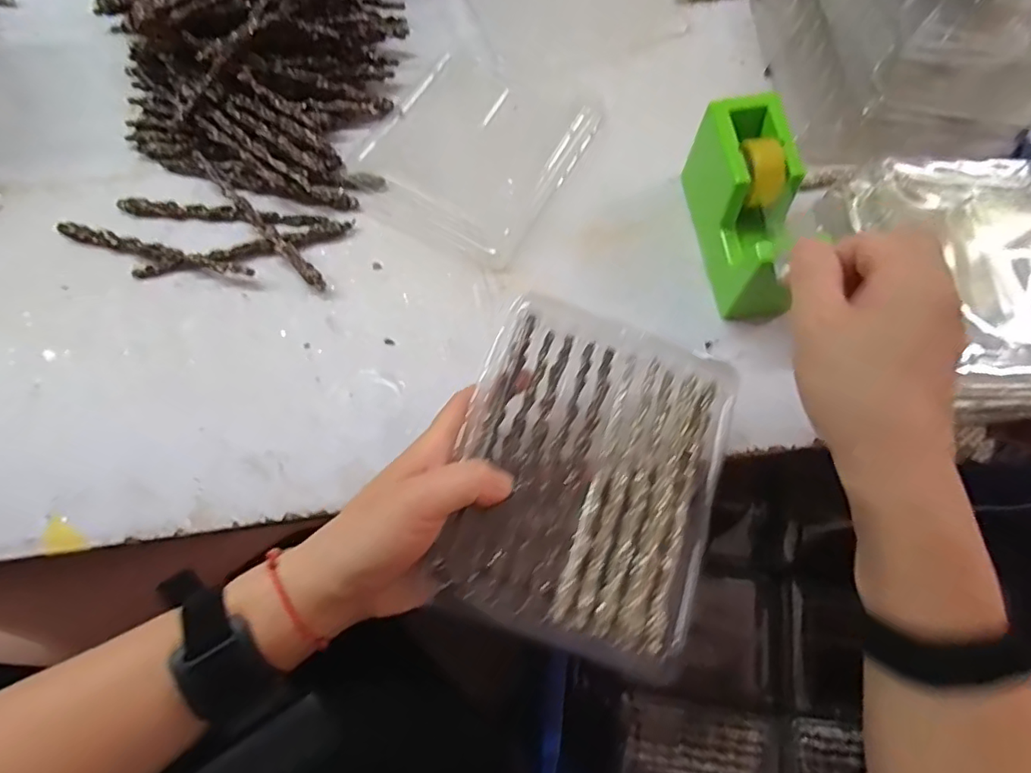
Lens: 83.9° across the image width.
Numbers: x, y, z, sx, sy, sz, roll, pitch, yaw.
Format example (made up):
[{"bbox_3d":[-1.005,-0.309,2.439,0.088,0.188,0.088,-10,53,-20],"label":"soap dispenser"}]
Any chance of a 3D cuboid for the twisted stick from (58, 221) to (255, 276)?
[{"bbox_3d":[-0.259,-0.097,0.414,0.147,0.009,0.013,14,71,3],"label":"twisted stick"}]

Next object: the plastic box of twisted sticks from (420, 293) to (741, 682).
[{"bbox_3d":[0.041,0.045,0.321,0.141,0.030,0.179,18,71,4],"label":"plastic box of twisted sticks"}]

